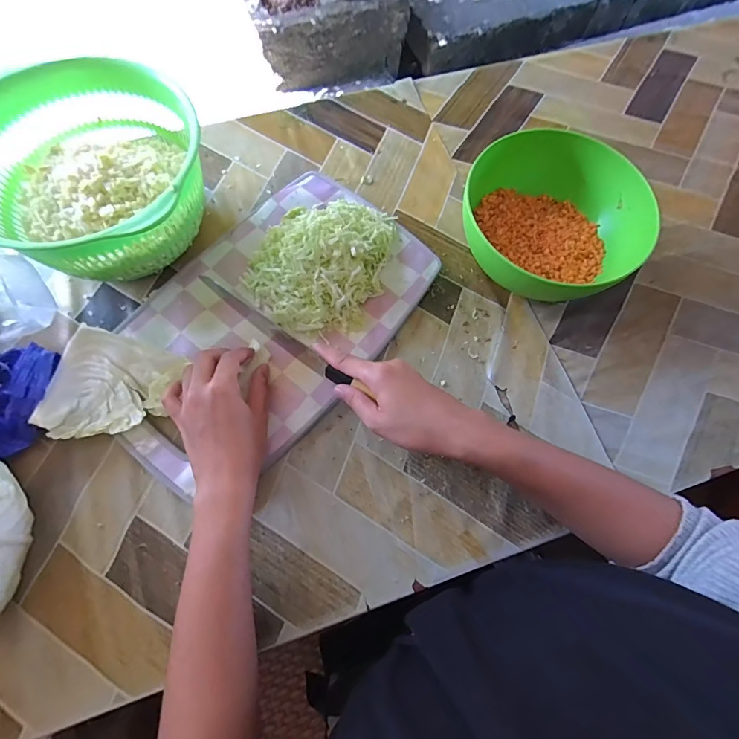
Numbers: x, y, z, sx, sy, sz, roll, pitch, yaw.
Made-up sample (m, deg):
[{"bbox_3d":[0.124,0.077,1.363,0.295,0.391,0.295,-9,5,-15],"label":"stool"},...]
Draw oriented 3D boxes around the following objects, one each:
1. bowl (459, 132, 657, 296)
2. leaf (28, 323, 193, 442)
[{"bbox_3d":[0.185,-0.146,0.441,0.180,0.089,0.161,-27,74,-11],"label":"bowl"},{"bbox_3d":[-0.243,0.019,0.384,0.105,0.024,0.098,17,71,3],"label":"leaf"}]

